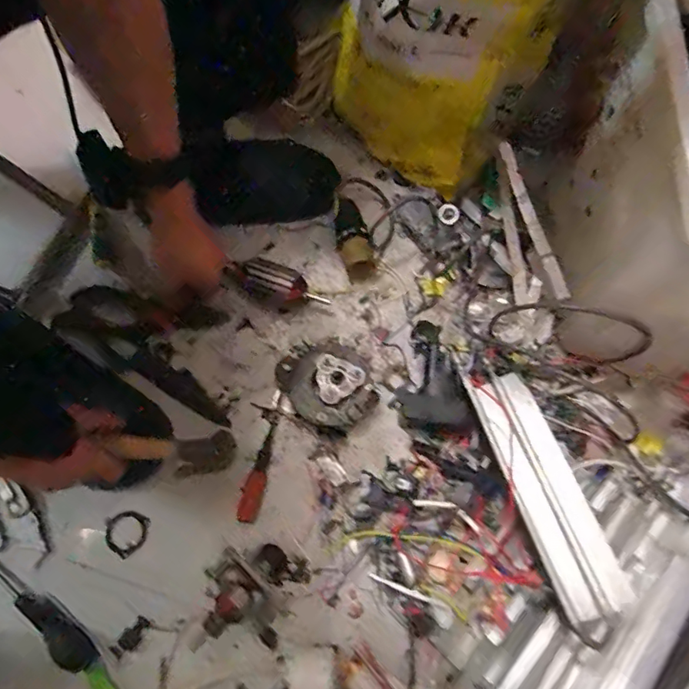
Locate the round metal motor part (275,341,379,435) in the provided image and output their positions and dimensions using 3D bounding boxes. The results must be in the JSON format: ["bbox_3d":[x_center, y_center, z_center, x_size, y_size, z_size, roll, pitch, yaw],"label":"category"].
[{"bbox_3d":[-0.018,0.041,0.610,0.103,0.058,0.121,-42,77,-15],"label":"round metal motor part"}]

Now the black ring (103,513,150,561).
[{"bbox_3d":[-0.244,0.215,0.570,0.047,0.005,0.047,1,70,-2],"label":"black ring"}]

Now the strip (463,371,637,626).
[{"bbox_3d":[0.214,0.150,0.547,0.061,0.031,0.259,-13,59,-7],"label":"strip"}]

